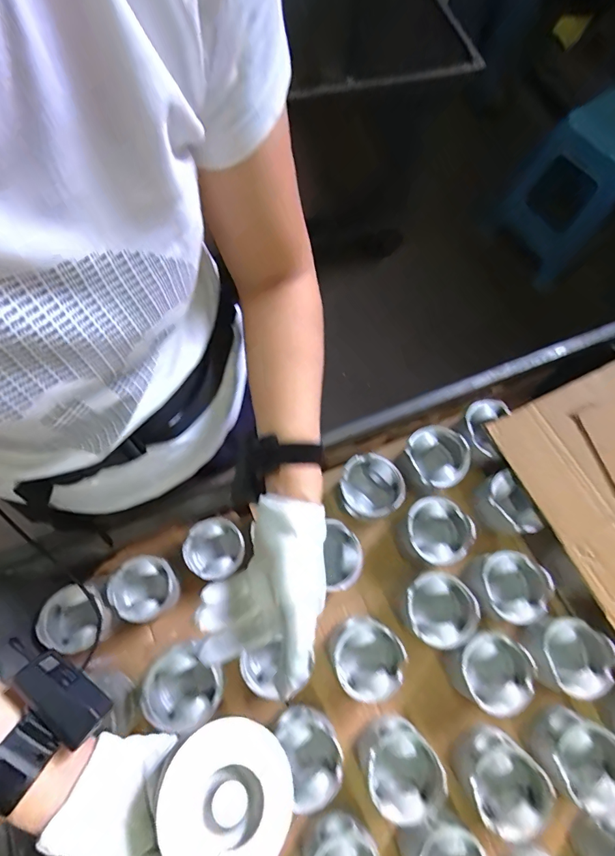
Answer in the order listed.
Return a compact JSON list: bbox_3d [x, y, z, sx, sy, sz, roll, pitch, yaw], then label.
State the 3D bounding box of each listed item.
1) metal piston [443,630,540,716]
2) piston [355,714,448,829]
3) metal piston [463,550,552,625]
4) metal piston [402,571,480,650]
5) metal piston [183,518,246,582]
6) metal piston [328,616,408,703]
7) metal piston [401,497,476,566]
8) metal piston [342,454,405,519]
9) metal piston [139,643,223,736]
[{"bbox_3d":[0.247,0.332,0.582,0.092,0.074,0.100,-41,77,-14],"label":"metal piston"},{"bbox_3d":[0.119,0.438,0.545,0.097,0.076,0.092,1,71,-2],"label":"piston"},{"bbox_3d":[0.294,0.235,0.622,0.090,0.085,0.089,1,71,-2],"label":"metal piston"},{"bbox_3d":[0.182,0.261,0.609,0.094,0.082,0.090,1,71,-2],"label":"metal piston"},{"bbox_3d":[-0.151,0.198,0.697,0.091,0.058,0.093,-22,73,-9],"label":"metal piston"},{"bbox_3d":[0.081,0.317,0.579,0.096,0.075,0.089,1,71,-2],"label":"metal piston"},{"bbox_3d":[0.191,0.160,0.640,0.090,0.072,0.097,-38,76,-13],"label":"metal piston"},{"bbox_3d":[0.097,0.093,0.657,0.090,0.071,0.094,1,71,-2],"label":"metal piston"},{"bbox_3d":[-0.163,0.342,0.548,0.094,0.060,0.099,1,71,-2],"label":"metal piston"}]

